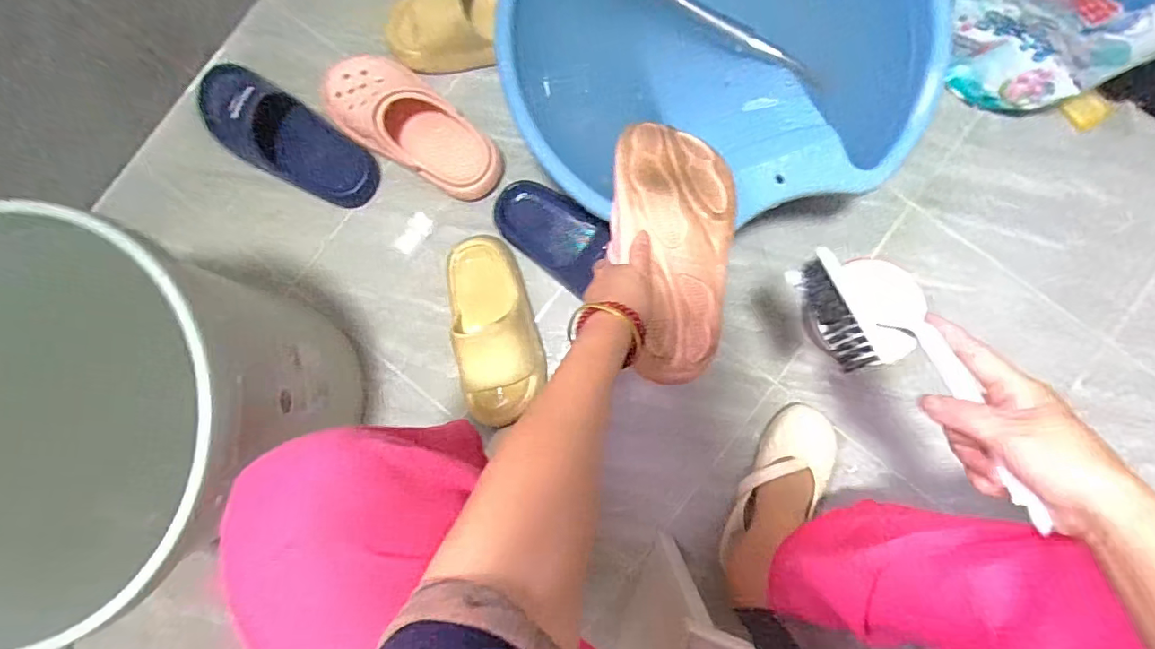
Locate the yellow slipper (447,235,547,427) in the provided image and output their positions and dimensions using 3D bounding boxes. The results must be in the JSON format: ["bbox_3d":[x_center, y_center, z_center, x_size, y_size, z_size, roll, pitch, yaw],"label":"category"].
[{"bbox_3d":[-0.114,-0.006,0.689,0.100,0.102,0.230,-11,87,1],"label":"yellow slipper"}]

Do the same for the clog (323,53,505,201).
[{"bbox_3d":[-0.226,-0.276,0.716,0.268,0.081,0.124,34,89,3],"label":"clog"}]

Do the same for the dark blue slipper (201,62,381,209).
[{"bbox_3d":[-0.414,-0.269,0.737,0.282,0.065,0.114,31,89,3],"label":"dark blue slipper"}]

